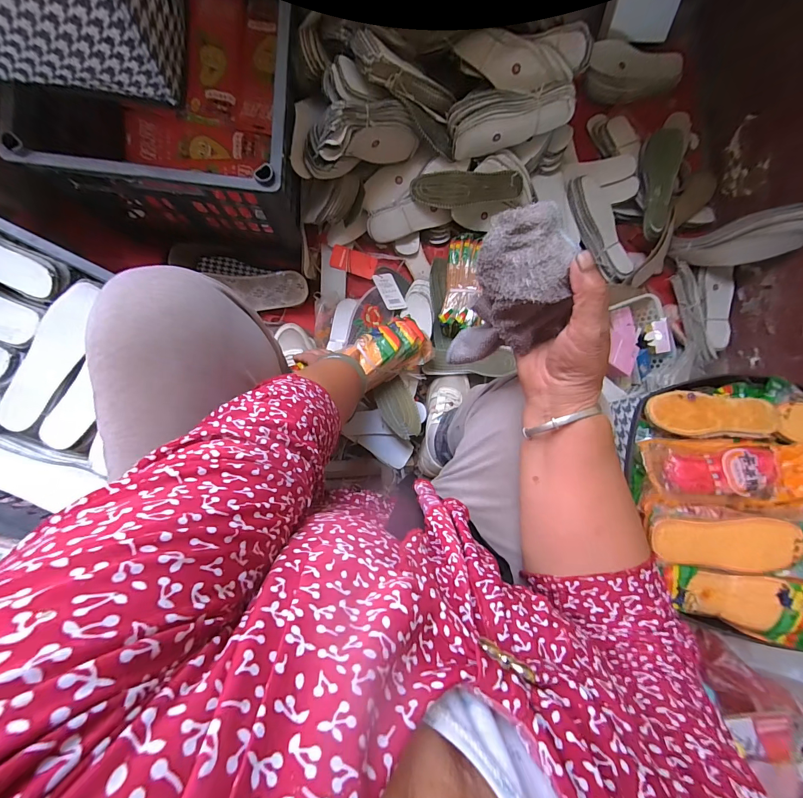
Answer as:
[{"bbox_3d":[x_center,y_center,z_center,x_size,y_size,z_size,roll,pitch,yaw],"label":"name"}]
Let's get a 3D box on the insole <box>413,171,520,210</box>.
[{"bbox_3d":[0.132,-0.417,0.720,0.224,0.008,0.061,-7,120,-10],"label":"insole"}]

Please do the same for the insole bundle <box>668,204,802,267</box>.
[{"bbox_3d":[0.717,-0.334,0.764,0.072,0.237,0.080,-1,89,-49],"label":"insole bundle"}]

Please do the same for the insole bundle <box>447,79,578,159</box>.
[{"bbox_3d":[0.205,-0.535,0.695,0.233,0.055,0.092,-11,130,-3],"label":"insole bundle"}]

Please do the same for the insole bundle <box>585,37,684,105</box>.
[{"bbox_3d":[0.527,-0.746,0.823,0.230,0.048,0.110,-3,90,-9],"label":"insole bundle"}]

